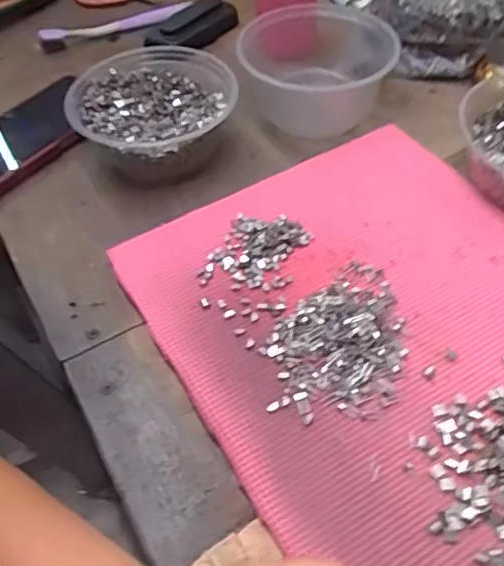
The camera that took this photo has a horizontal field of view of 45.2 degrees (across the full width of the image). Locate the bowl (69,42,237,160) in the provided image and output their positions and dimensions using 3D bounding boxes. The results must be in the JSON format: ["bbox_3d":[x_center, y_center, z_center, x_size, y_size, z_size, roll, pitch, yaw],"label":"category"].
[{"bbox_3d":[-0.086,-0.152,0.530,0.135,0.049,0.141,-2,51,3],"label":"bowl"}]

